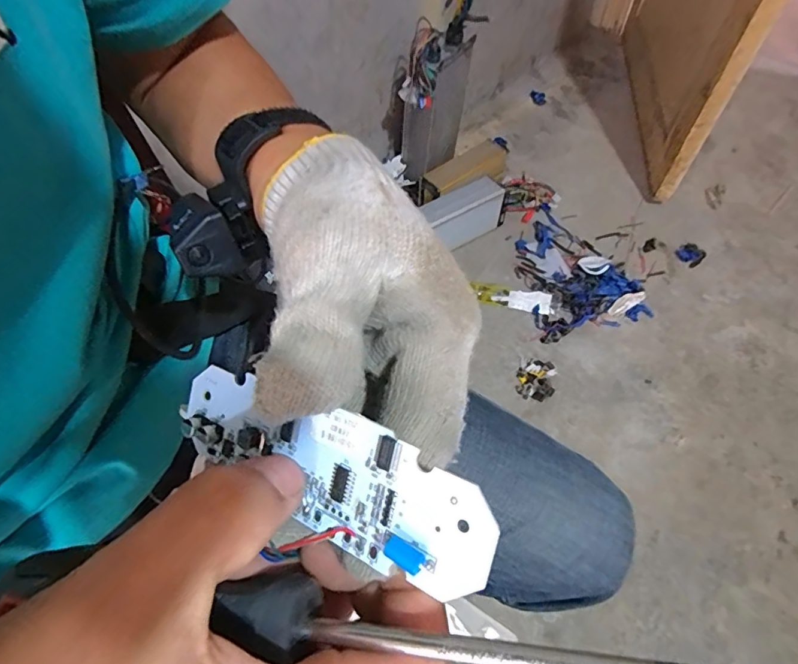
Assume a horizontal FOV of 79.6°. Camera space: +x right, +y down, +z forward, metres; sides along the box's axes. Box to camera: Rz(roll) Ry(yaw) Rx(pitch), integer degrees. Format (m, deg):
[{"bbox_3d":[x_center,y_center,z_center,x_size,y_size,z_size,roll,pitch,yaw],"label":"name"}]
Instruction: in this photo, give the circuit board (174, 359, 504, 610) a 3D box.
[{"bbox_3d":[-0.027,0.038,0.138,0.112,0.004,0.035,17,99,29],"label":"circuit board"}]

